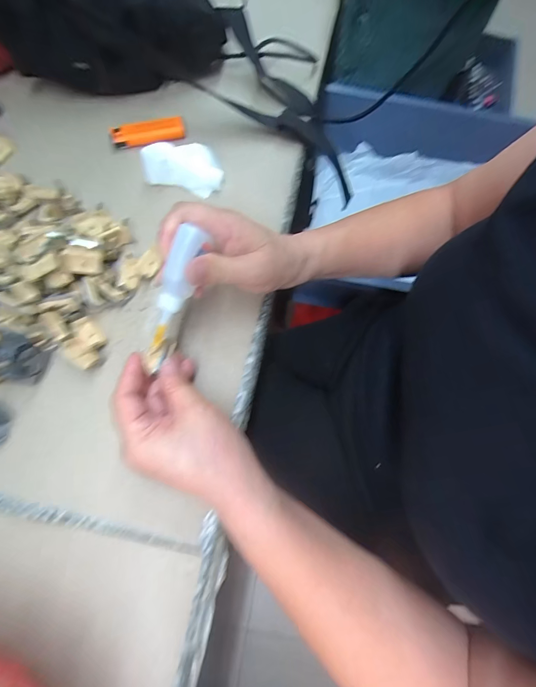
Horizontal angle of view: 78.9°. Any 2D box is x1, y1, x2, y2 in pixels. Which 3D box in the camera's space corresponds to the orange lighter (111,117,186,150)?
[{"bbox_3d":[-0.135,-0.237,0.366,0.079,0.011,0.025,-13,73,-6],"label":"orange lighter"}]

